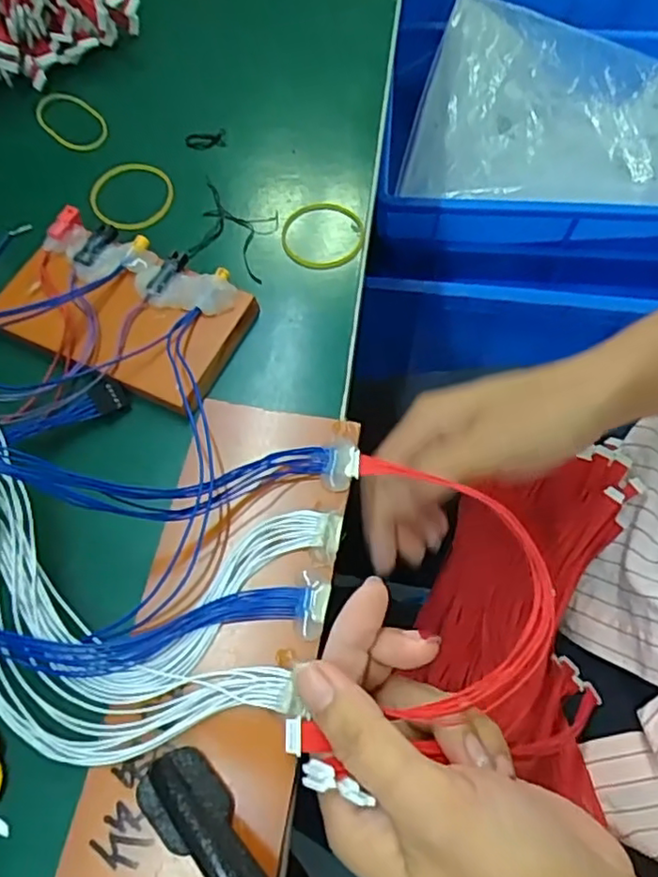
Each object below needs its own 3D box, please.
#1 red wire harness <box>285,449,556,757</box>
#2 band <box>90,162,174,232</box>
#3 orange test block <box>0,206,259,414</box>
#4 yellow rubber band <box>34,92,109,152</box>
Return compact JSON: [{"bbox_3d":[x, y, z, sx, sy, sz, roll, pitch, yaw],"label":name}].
[{"bbox_3d":[0.043,0.070,0.254,0.095,0.021,0.119,11,65,6],"label":"red wire harness"},{"bbox_3d":[-0.114,-0.140,0.367,0.047,0.006,0.049,0,64,1],"label":"band"},{"bbox_3d":[-0.102,-0.066,0.317,0.125,0.021,0.074,27,68,13],"label":"orange test block"},{"bbox_3d":[-0.161,-0.201,0.403,0.034,0.008,0.067,-35,68,-15],"label":"yellow rubber band"}]

